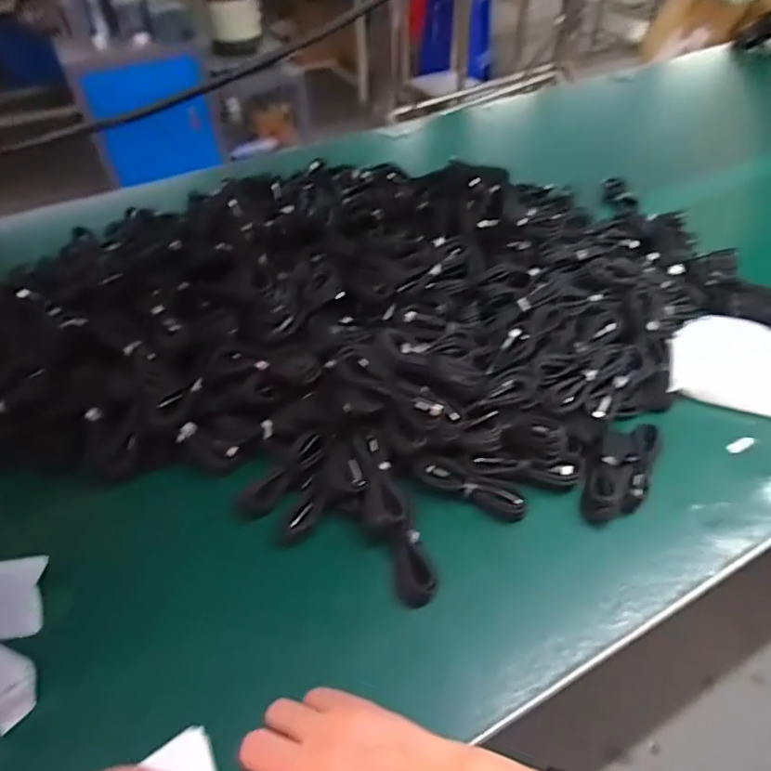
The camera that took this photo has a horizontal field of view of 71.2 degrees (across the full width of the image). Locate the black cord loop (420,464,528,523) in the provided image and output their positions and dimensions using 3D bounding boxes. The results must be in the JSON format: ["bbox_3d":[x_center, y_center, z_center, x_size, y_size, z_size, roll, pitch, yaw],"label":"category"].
[{"bbox_3d":[0.085,0.102,0.525,0.103,0.020,0.029,17,50,16],"label":"black cord loop"}]

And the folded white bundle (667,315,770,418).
[{"bbox_3d":[0.428,-0.022,0.611,0.189,0.033,0.129,11,49,11],"label":"folded white bundle"}]

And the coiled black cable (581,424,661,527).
[{"bbox_3d":[0.235,0.085,0.537,0.052,0.029,0.119,23,52,21],"label":"coiled black cable"}]

